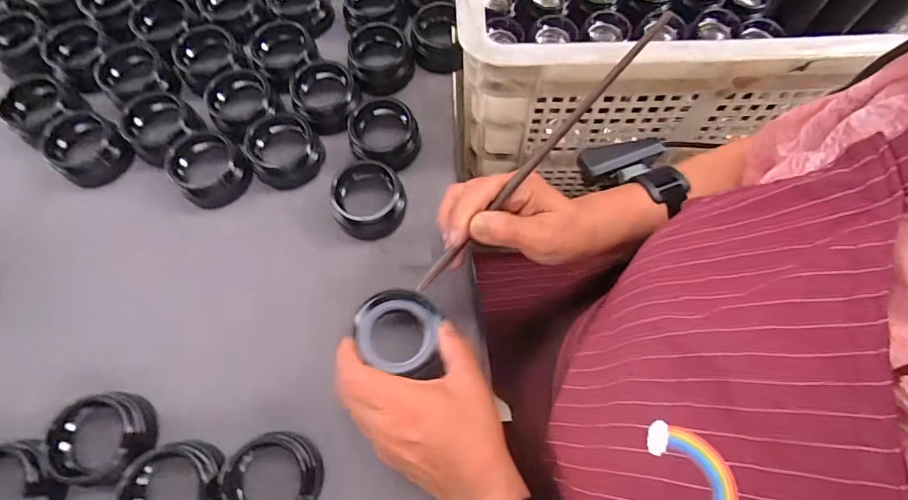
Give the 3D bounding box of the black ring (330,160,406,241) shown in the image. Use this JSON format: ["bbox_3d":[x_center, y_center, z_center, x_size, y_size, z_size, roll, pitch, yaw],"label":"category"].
[{"bbox_3d":[-0.076,-0.048,0.426,0.059,0.032,0.068,5,69,3],"label":"black ring"}]

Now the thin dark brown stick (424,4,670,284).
[{"bbox_3d":[0.056,-0.061,0.326,0.244,0.009,0.006,-47,72,10],"label":"thin dark brown stick"}]

